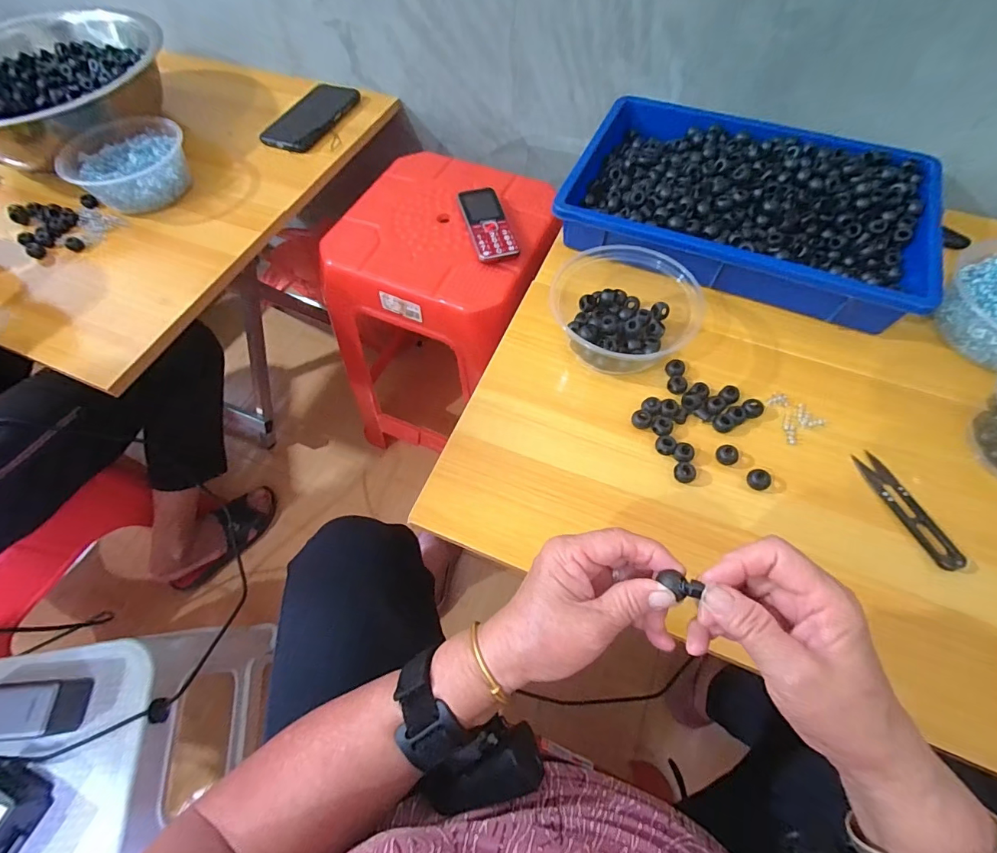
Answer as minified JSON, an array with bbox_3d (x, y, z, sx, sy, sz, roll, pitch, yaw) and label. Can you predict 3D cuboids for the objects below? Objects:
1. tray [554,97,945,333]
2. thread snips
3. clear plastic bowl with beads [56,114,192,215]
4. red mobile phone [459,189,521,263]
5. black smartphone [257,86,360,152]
[{"bbox_3d":[0.264,-0.246,0.494,0.359,0.066,0.247,21,65,12],"label":"tray"},{"bbox_3d":[0.331,0.066,0.358,0.022,0.015,0.100,-18,63,-8],"label":"thread snips"},{"bbox_3d":[-0.470,-0.332,0.574,0.144,0.063,0.121,-27,65,-13],"label":"clear plastic bowl with beads"},{"bbox_3d":[-0.014,-0.259,0.565,0.050,0.013,0.121,-14,63,-6],"label":"red mobile phone"},{"bbox_3d":[-0.273,-0.461,0.655,0.072,0.009,0.160,24,66,2],"label":"black smartphone"}]

